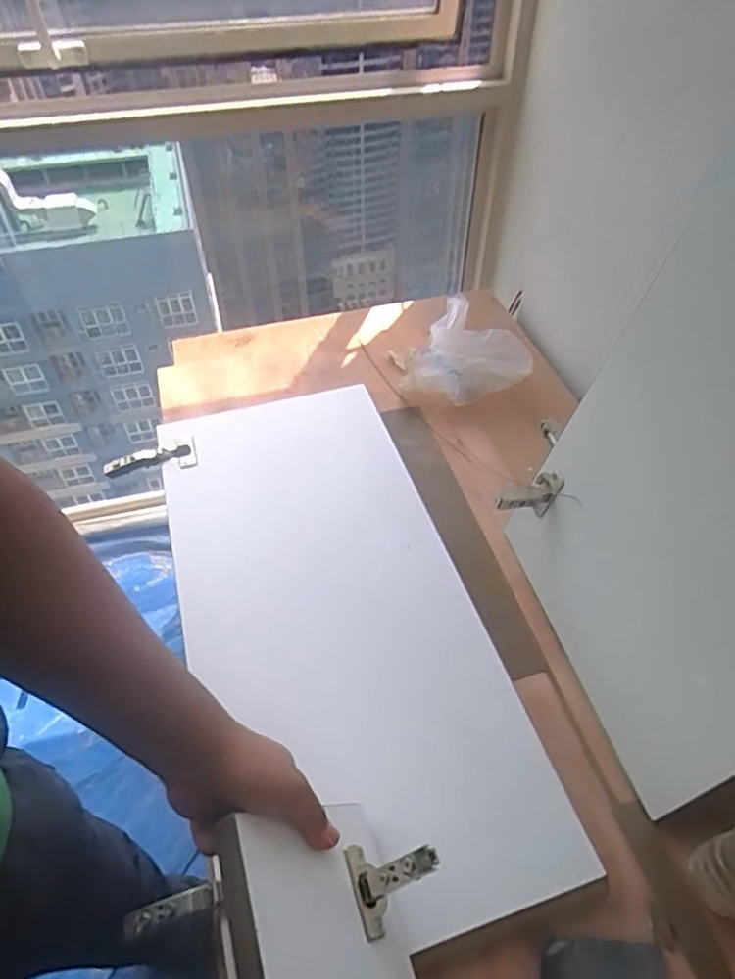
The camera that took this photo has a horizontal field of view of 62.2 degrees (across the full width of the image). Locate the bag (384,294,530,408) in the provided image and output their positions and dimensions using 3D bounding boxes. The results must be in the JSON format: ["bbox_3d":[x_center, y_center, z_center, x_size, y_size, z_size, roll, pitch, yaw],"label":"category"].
[{"bbox_3d":[0.145,-0.192,0.917,0.164,0.098,0.146,-32,55,-25],"label":"bag"}]

